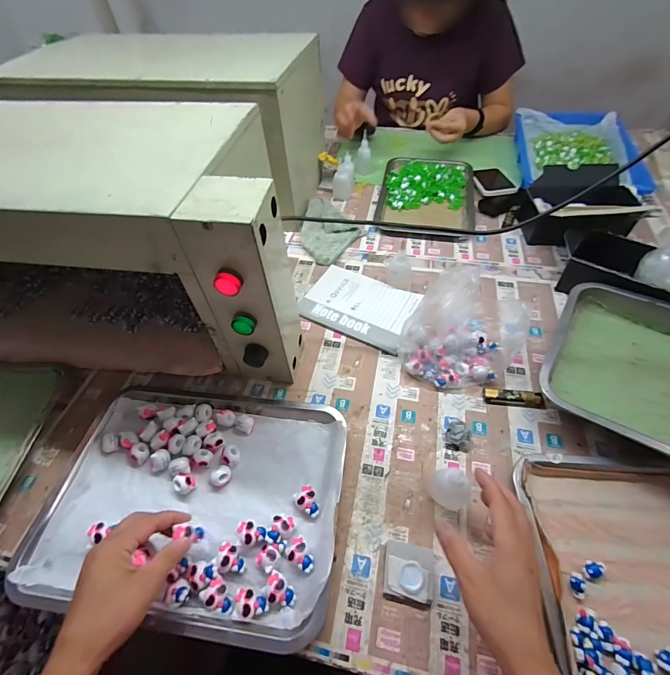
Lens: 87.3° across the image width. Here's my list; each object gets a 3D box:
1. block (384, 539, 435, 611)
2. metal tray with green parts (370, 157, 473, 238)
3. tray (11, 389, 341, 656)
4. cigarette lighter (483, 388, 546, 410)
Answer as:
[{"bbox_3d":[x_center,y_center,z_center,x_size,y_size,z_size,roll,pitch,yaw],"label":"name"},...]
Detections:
[{"bbox_3d":[0.081,0.256,0.382,0.053,0.013,0.055,9,53,10],"label":"block"},{"bbox_3d":[0.217,-0.344,0.830,0.211,0.032,0.297,9,53,10],"label":"metal tray with green parts"},{"bbox_3d":[-0.168,0.188,0.438,0.346,0.027,0.268,4,54,7],"label":"tray"},{"bbox_3d":[0.259,0.087,0.505,0.085,0.013,0.020,5,53,7],"label":"cigarette lighter"}]

